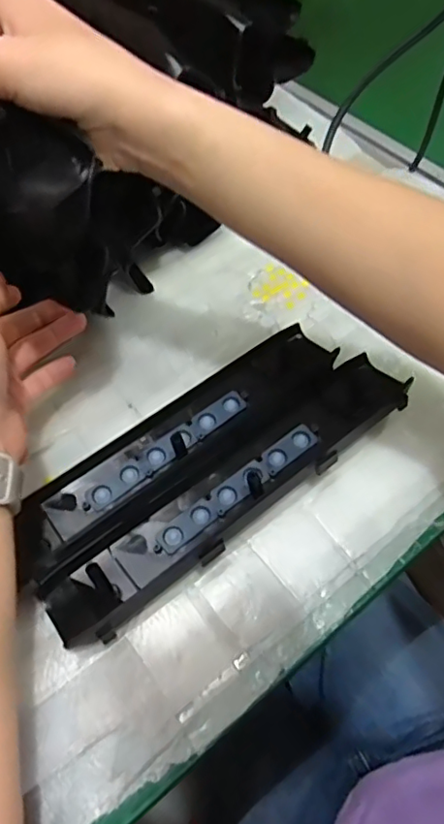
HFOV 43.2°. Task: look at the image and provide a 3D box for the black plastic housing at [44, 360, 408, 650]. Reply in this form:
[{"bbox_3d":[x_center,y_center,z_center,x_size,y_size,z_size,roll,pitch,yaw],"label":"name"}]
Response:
[{"bbox_3d":[0.012,0.045,0.362,0.271,0.022,0.052,-34,64,-19],"label":"black plastic housing"}]

